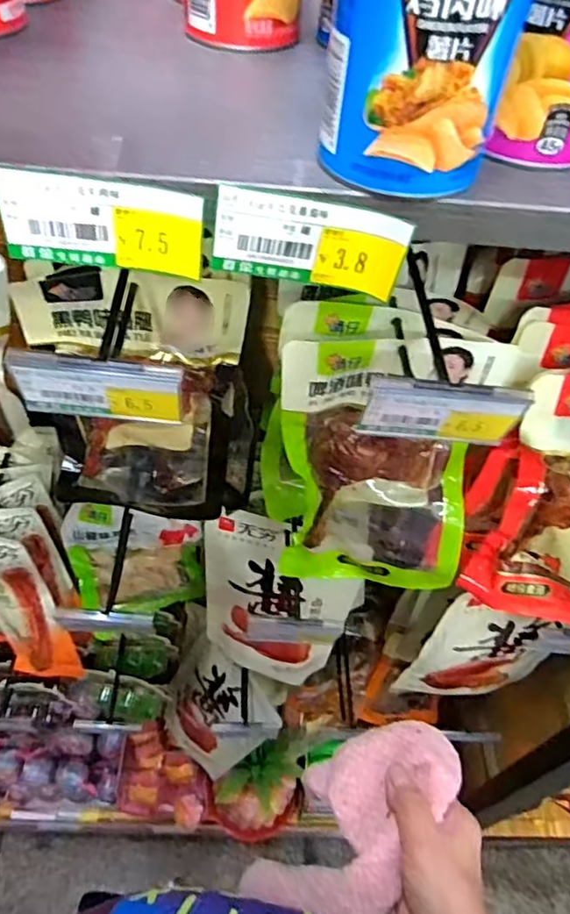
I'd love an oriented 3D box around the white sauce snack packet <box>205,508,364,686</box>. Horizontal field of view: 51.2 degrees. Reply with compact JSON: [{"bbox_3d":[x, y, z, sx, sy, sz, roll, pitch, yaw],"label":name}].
[{"bbox_3d":[-0.012,0.175,0.687,0.172,0.261,0.034,14,40,9],"label":"white sauce snack packet"}]

